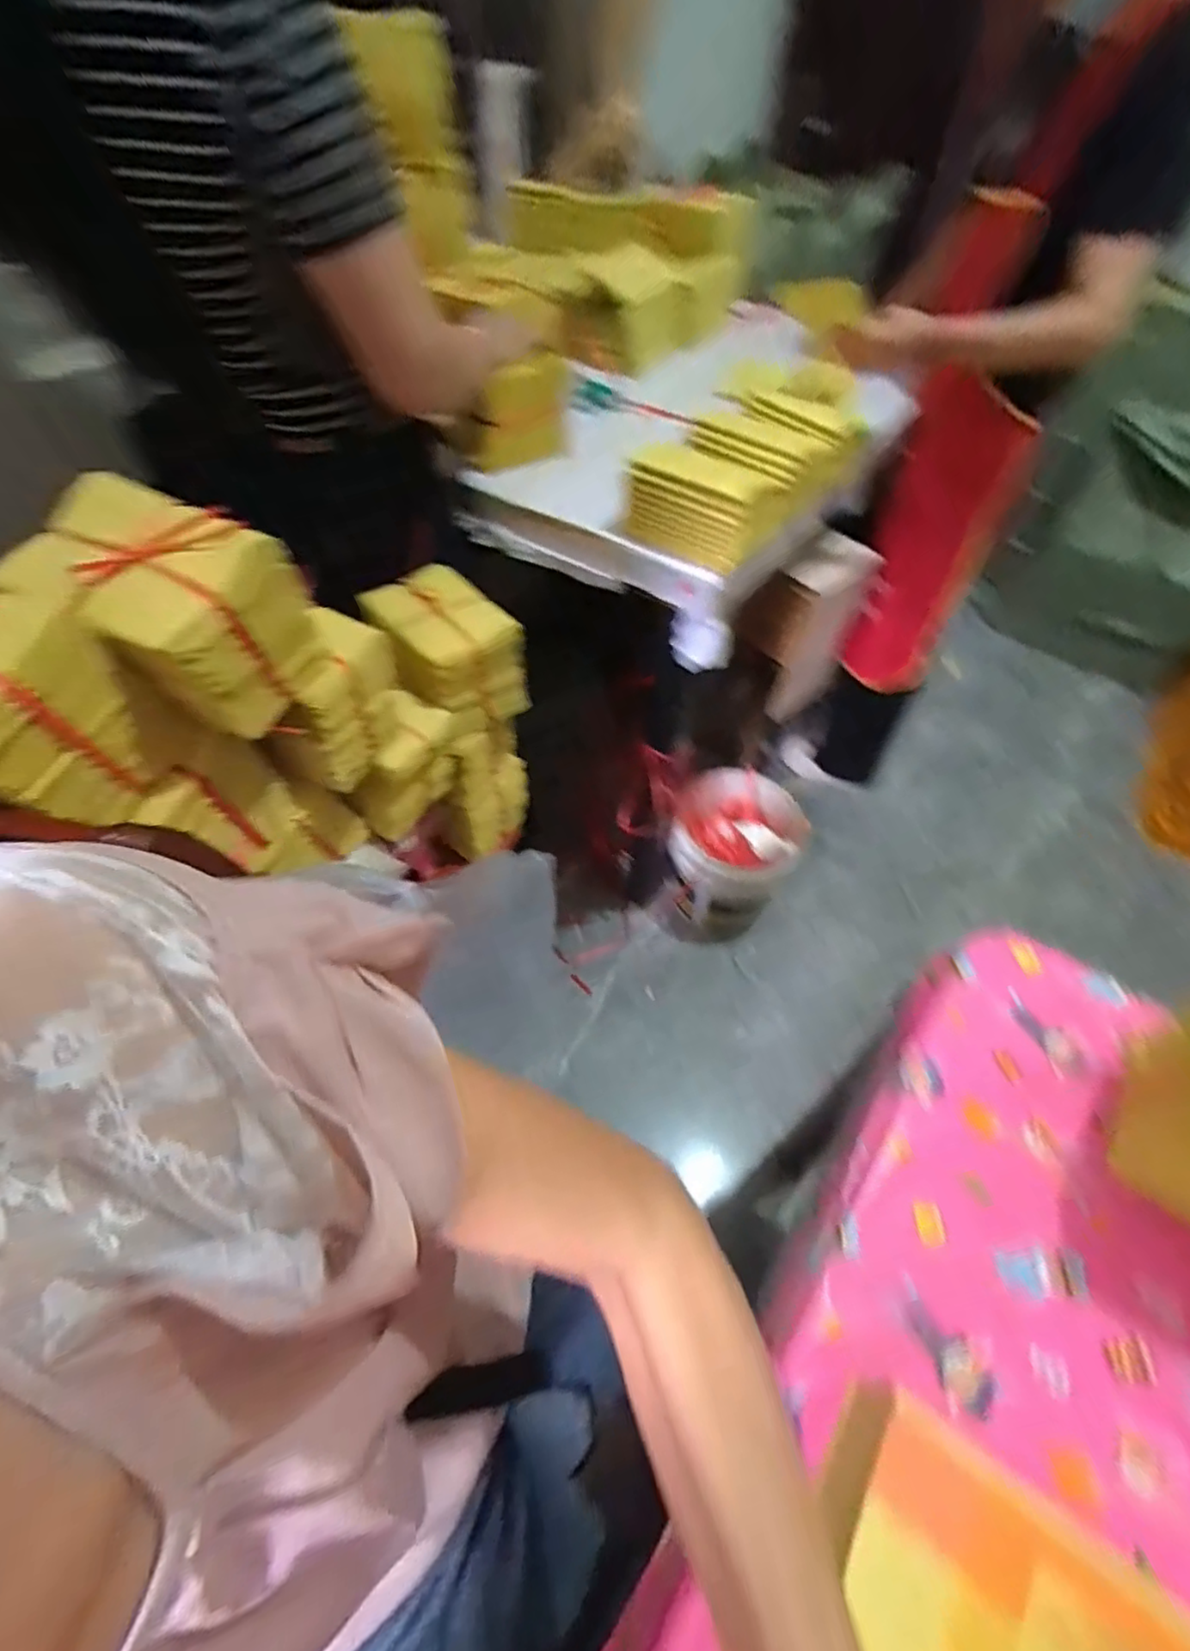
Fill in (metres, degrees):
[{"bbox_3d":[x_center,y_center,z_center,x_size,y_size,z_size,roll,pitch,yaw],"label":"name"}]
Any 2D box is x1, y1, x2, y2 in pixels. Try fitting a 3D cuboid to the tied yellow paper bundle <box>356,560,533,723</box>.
[{"bbox_3d":[-0.187,-0.220,0.835,0.130,0.140,0.155,-31,60,-23],"label":"tied yellow paper bundle"}]

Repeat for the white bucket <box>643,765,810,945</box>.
[{"bbox_3d":[0.279,0.074,1.373,0.257,0.305,0.249,1,53,-1],"label":"white bucket"}]

